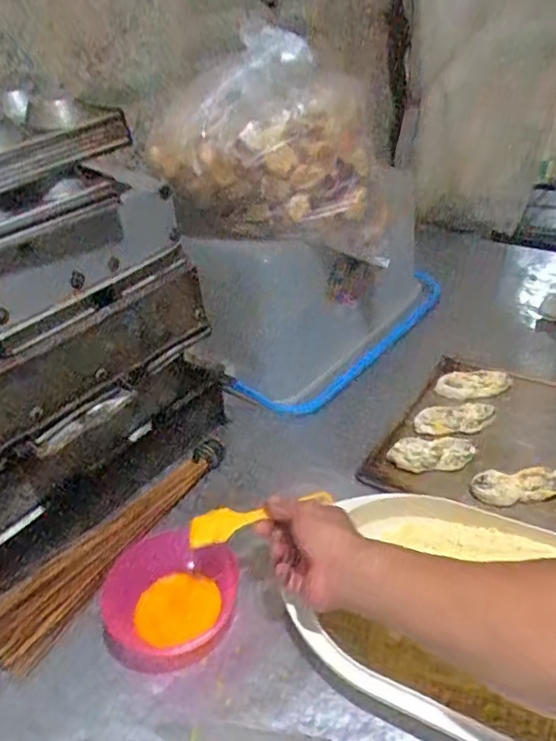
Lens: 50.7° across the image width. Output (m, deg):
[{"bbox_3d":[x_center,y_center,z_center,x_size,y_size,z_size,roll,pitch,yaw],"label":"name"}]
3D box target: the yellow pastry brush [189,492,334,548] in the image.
[{"bbox_3d":[-0.020,0.146,0.611,0.150,0.016,0.040,-15,32,-3],"label":"yellow pastry brush"}]

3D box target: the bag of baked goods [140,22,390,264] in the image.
[{"bbox_3d":[-0.004,-0.294,0.806,0.322,0.281,0.120,-7,34,-3],"label":"bag of baked goods"}]

